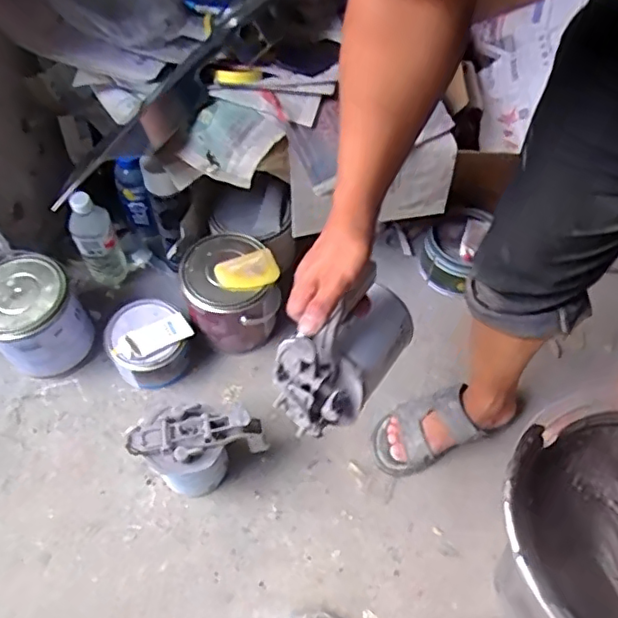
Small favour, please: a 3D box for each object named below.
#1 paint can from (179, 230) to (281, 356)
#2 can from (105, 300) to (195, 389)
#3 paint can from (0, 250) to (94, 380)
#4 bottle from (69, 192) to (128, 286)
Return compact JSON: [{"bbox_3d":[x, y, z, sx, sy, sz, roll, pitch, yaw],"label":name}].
[{"bbox_3d":[-0.138,-0.029,1.071,0.158,0.175,0.180,-19,60,-13],"label":"paint can"},{"bbox_3d":[-0.281,0.062,1.051,0.136,0.108,0.132,1,57,-1],"label":"can"},{"bbox_3d":[-0.488,0.013,1.037,0.188,0.179,0.148,36,64,20],"label":"paint can"},{"bbox_3d":[-0.388,-0.126,1.098,0.075,0.230,0.070,-25,61,-16],"label":"bottle"}]

